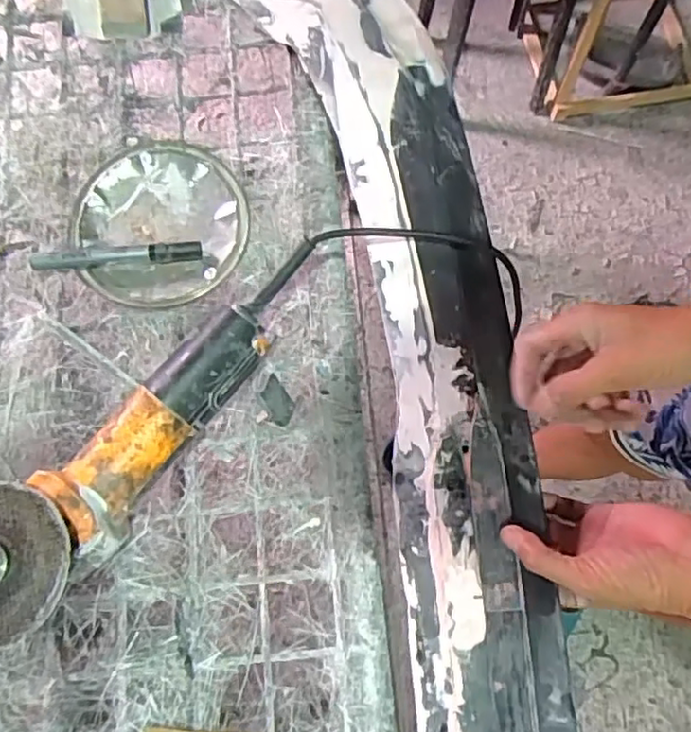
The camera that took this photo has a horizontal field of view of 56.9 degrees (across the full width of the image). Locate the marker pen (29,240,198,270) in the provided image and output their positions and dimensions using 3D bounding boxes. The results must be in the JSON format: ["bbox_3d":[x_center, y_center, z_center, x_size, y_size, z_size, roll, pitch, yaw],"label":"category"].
[{"bbox_3d":[-0.195,-0.094,0.544,0.141,0.019,0.015,-5,73,1],"label":"marker pen"}]

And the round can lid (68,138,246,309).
[{"bbox_3d":[-0.163,-0.124,0.556,0.148,0.017,0.145,-1,73,2],"label":"round can lid"}]

